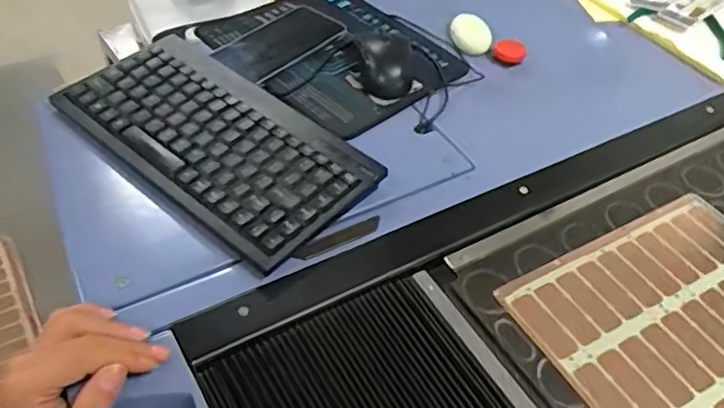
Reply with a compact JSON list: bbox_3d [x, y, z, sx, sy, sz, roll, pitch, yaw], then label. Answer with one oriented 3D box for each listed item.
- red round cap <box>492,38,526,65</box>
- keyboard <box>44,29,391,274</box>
[{"bbox_3d":[0.182,-0.189,0.774,0.039,0.017,0.039,-7,48,-14],"label":"red round cap"},{"bbox_3d":[-0.133,-0.059,0.567,0.280,0.029,0.145,34,51,23],"label":"keyboard"}]

